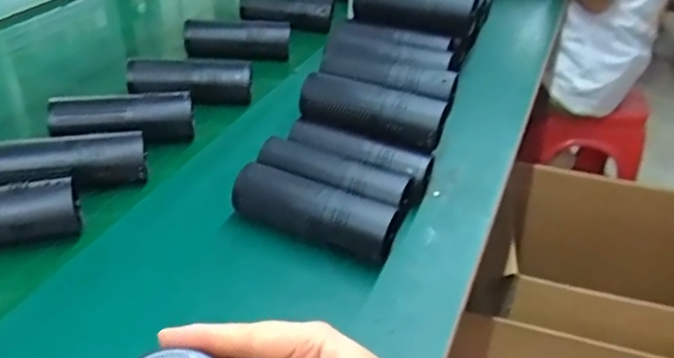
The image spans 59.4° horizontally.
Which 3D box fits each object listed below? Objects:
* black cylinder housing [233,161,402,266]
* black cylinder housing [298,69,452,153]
[{"bbox_3d":[-0.022,0.036,0.582,0.162,0.045,0.056,16,37,15],"label":"black cylinder housing"},{"bbox_3d":[0.036,-0.077,0.652,0.162,0.041,0.048,21,39,20],"label":"black cylinder housing"}]

